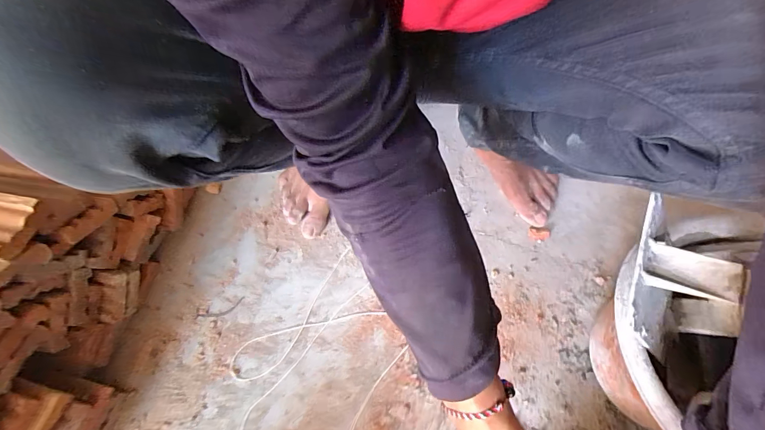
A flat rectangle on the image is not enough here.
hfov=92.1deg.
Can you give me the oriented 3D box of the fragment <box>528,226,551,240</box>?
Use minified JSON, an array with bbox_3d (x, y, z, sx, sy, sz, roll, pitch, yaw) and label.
[{"bbox_3d":[0.224,0.027,0.527,0.028,0.009,0.017,11,69,5],"label":"fragment"}]

